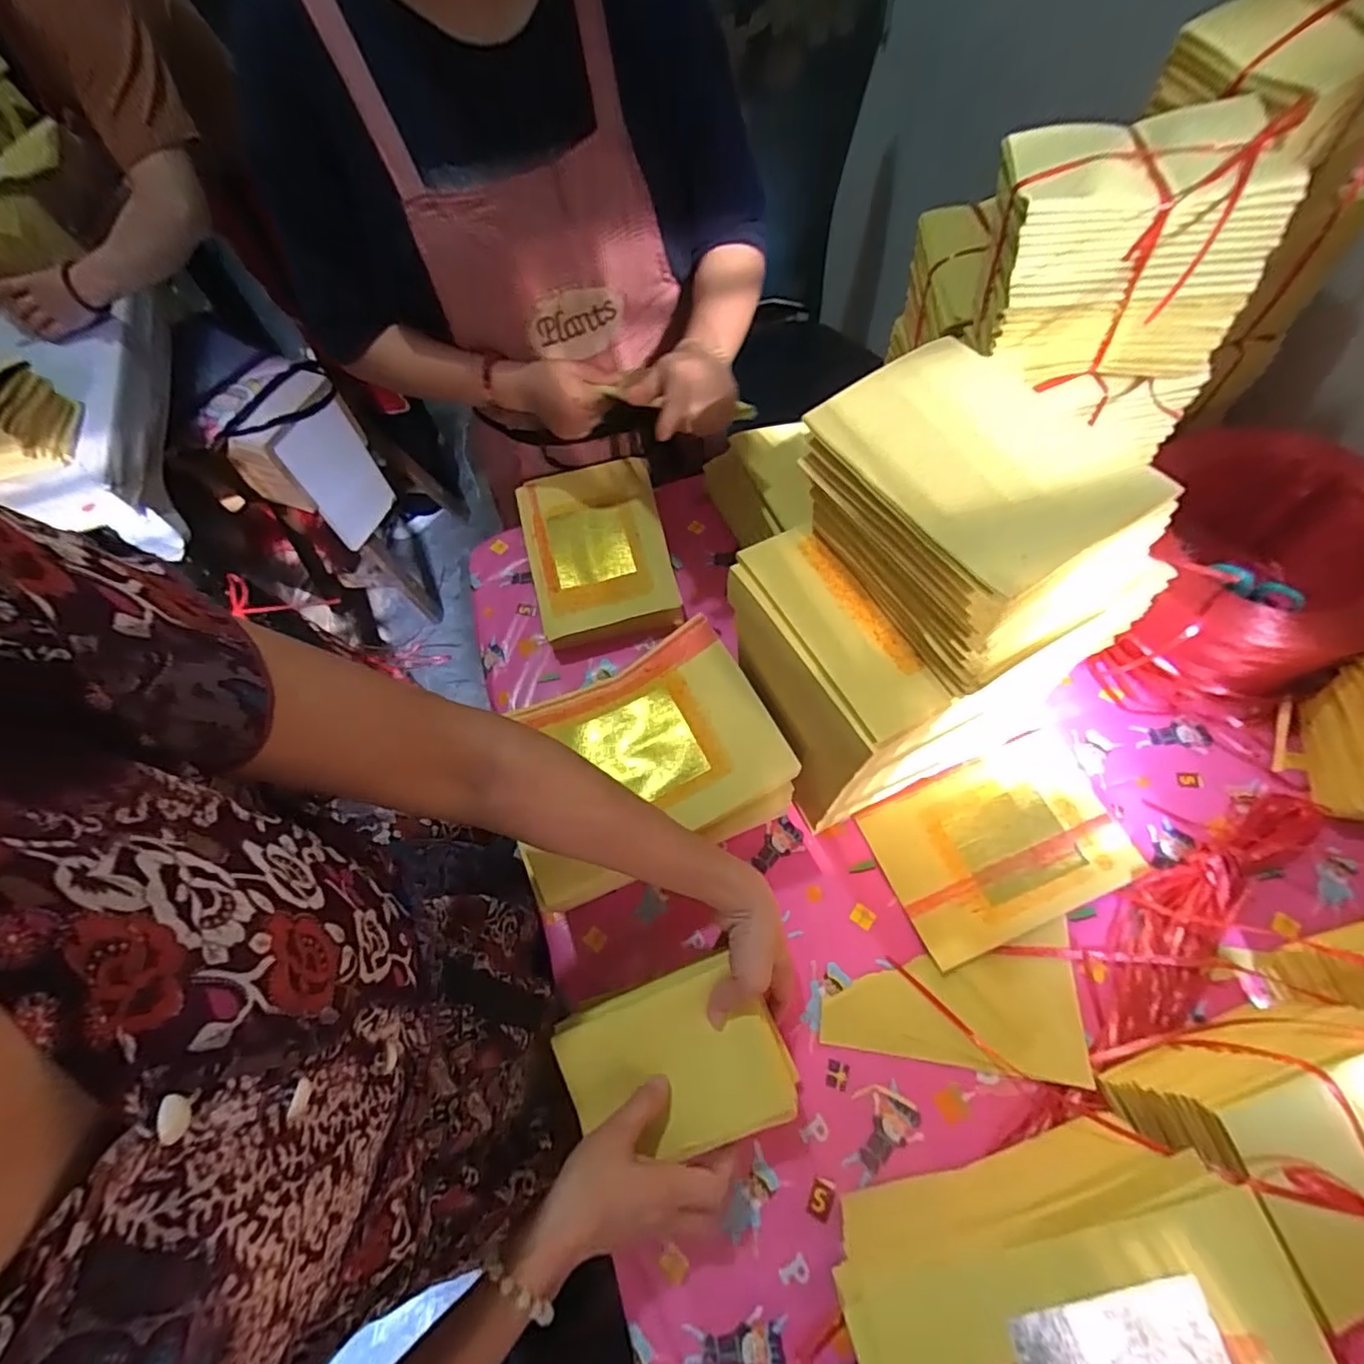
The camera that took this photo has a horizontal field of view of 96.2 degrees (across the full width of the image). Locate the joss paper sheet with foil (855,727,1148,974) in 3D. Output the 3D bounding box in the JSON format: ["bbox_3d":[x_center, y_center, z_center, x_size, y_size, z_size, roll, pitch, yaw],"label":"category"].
[{"bbox_3d":[0.320,0.162,0.615,0.235,0.006,0.159,-23,65,-6],"label":"joss paper sheet with foil"}]

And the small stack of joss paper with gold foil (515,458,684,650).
[{"bbox_3d":[-0.103,-0.156,0.761,0.167,0.065,0.219,-12,65,-3],"label":"small stack of joss paper with gold foil"}]

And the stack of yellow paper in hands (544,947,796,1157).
[{"bbox_3d":[-0.007,0.295,0.470,0.165,0.018,0.122,-19,65,-6],"label":"stack of yellow paper in hands"}]

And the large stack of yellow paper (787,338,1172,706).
[{"bbox_3d":[0.169,-0.104,0.361,0.121,0.119,0.178,-33,67,-12],"label":"large stack of yellow paper"}]

